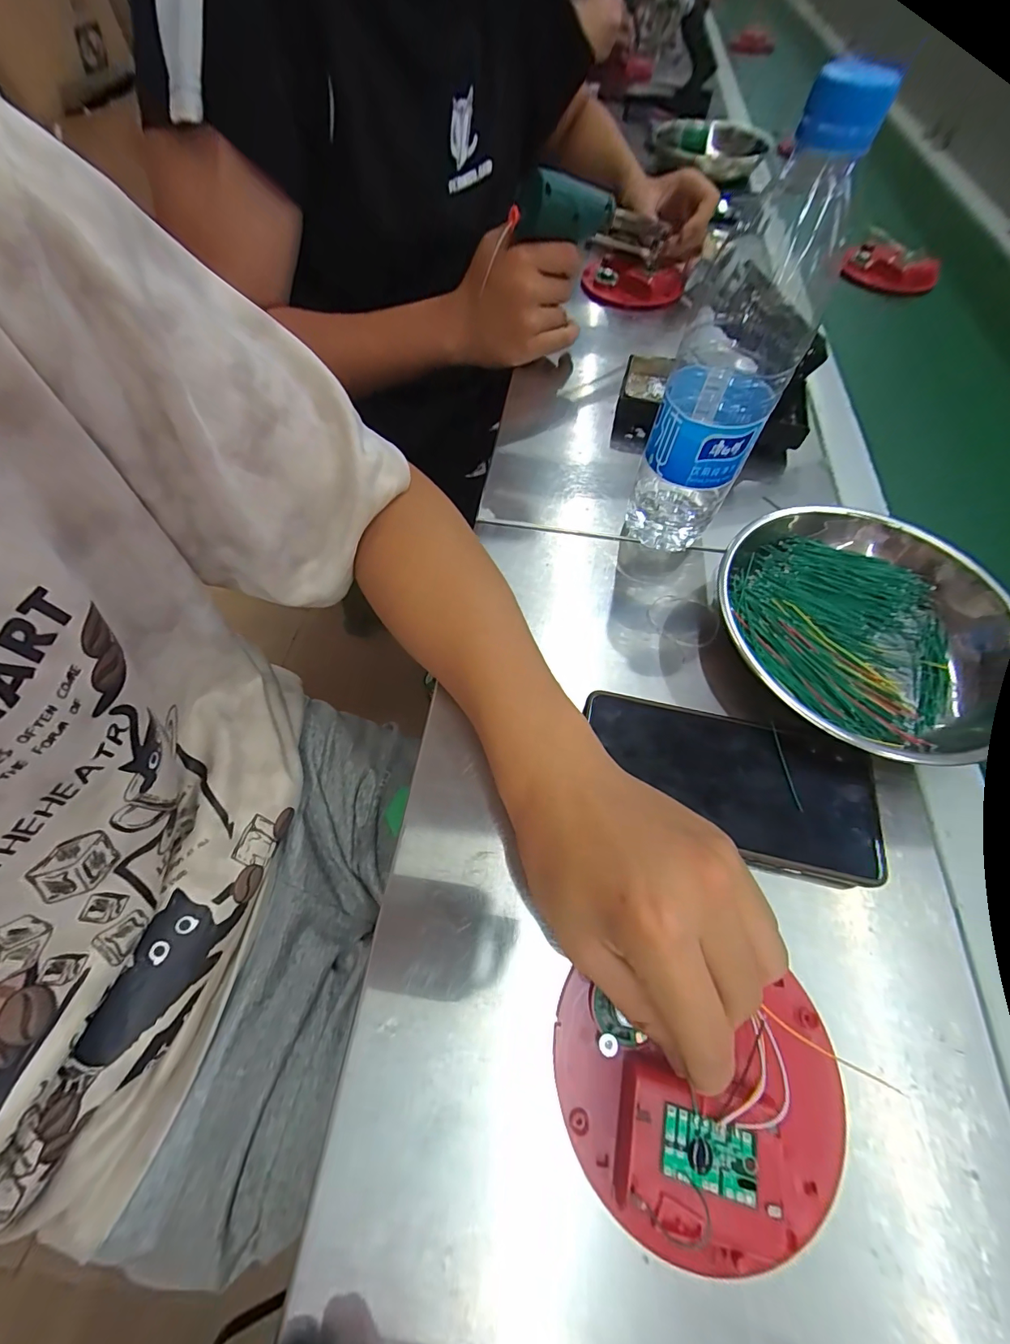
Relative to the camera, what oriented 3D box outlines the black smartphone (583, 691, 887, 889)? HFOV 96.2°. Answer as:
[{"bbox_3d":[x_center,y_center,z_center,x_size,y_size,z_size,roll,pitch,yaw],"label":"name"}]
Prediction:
[{"bbox_3d":[0.124,0.063,0.258,0.157,0.014,0.081,12,63,6],"label":"black smartphone"}]

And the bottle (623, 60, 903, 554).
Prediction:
[{"bbox_3d":[0.129,-0.173,0.263,0.063,0.210,0.070,23,65,11],"label":"bottle"}]

